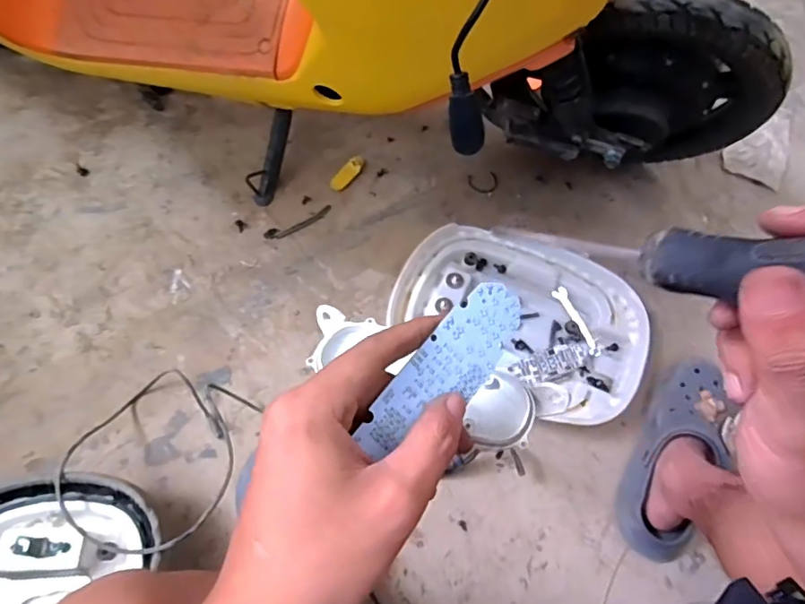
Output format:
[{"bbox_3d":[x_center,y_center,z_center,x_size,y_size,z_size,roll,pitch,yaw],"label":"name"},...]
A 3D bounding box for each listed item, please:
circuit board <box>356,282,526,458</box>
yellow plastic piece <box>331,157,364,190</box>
[{"bbox_3d":[0.021,0.032,0.247,0.035,0.004,0.097,44,74,-15],"label":"circuit board"},{"bbox_3d":[-0.093,-0.218,0.906,0.027,0.014,0.069,39,85,14],"label":"yellow plastic piece"}]

